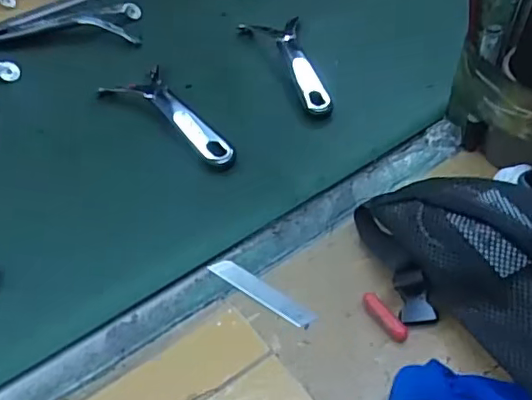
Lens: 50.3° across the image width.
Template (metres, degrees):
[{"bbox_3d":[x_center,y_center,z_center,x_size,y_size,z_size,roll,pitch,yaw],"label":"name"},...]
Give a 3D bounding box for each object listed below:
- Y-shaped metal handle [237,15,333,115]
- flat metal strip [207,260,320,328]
[{"bbox_3d":[0.030,-0.168,0.696,0.075,0.023,0.191,-13,48,-11],"label":"Y-shaped metal handle"},{"bbox_3d":[-0.005,0.080,0.494,0.103,0.004,0.019,30,48,24],"label":"flat metal strip"}]

